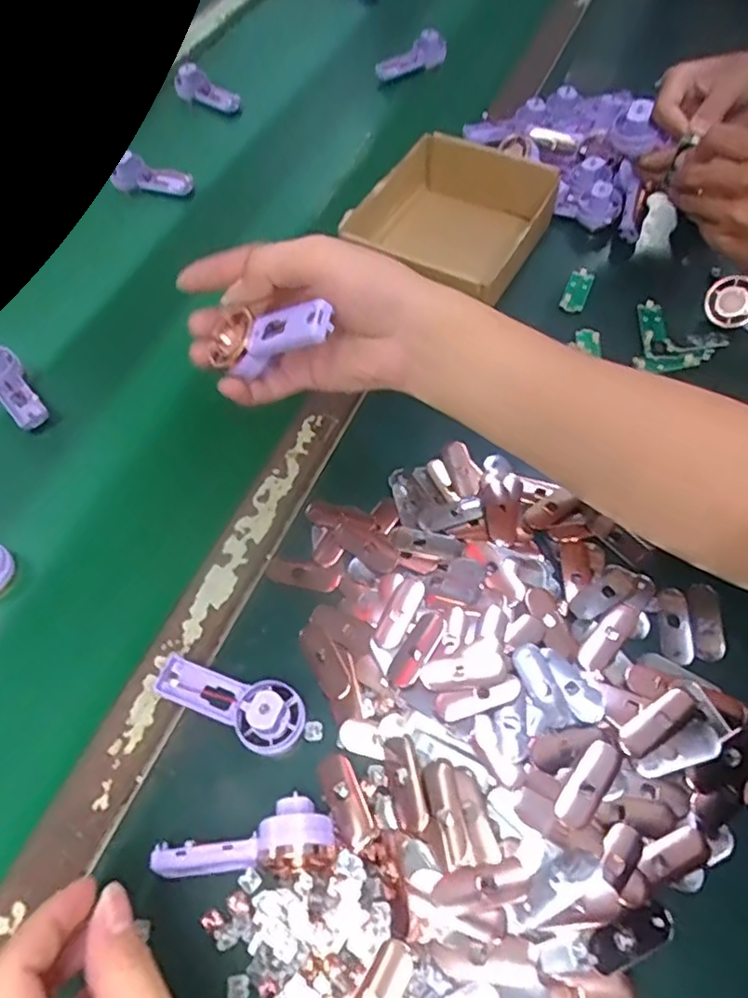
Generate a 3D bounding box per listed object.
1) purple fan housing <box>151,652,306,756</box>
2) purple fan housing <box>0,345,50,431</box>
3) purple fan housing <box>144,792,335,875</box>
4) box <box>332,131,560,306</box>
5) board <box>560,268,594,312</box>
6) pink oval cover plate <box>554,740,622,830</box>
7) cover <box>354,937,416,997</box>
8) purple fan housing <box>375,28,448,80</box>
[{"bbox_3d":[-0.087,0.116,0.388,0.097,0.030,0.039,24,64,17],"label":"purple fan housing"},{"bbox_3d":[-0.300,-0.092,0.533,0.038,0.030,0.078,-38,64,-17],"label":"purple fan housing"},{"bbox_3d":[-0.067,0.182,0.339,0.093,0.033,0.034,-13,60,-4],"label":"purple fan housing"},{"bbox_3d":[0.071,-0.242,0.564,0.138,0.050,0.164,25,64,17],"label":"box"},{"bbox_3d":[0.177,-0.182,0.563,0.020,0.004,0.051,19,63,15],"label":"board"},{"bbox_3d":[0.117,0.155,0.354,0.018,0.008,0.049,34,67,21],"label":"pink oval cover plate"},{"bbox_3d":[0.001,0.241,0.314,0.019,0.004,0.051,29,66,19],"label":"cover"},{"bbox_3d":[0.043,-0.509,0.750,0.084,0.025,0.039,-13,57,19],"label":"purple fan housing"}]

